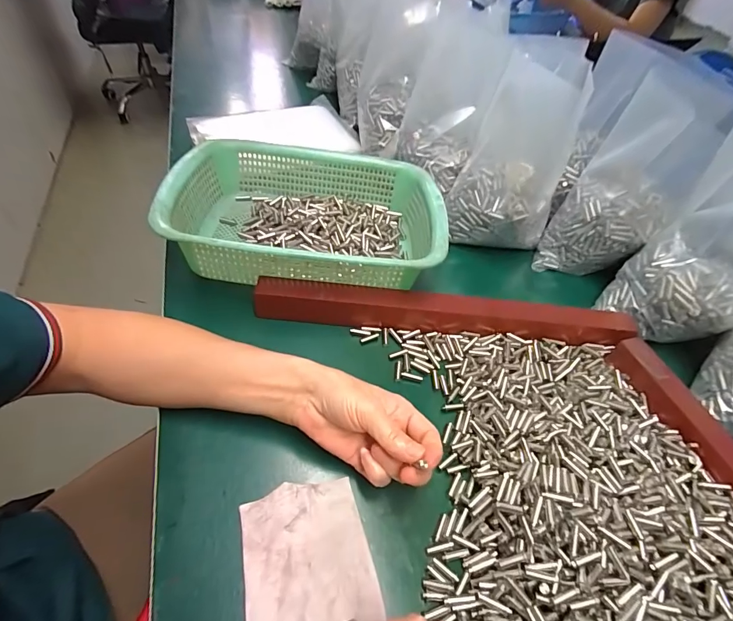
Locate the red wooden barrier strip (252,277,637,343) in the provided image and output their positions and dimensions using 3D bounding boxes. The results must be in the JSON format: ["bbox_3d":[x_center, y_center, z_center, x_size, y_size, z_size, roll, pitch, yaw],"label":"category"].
[{"bbox_3d":[0.085,0.001,0.422,0.400,0.039,0.030,5,50,-2],"label":"red wooden barrier strip"}]

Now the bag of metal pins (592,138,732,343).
[{"bbox_3d":[0.353,-0.050,0.393,0.130,0.181,0.091,37,56,22],"label":"bag of metal pins"}]

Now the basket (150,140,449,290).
[{"bbox_3d":[-0.064,-0.112,0.471,0.299,0.093,0.229,1,50,-6],"label":"basket"}]

